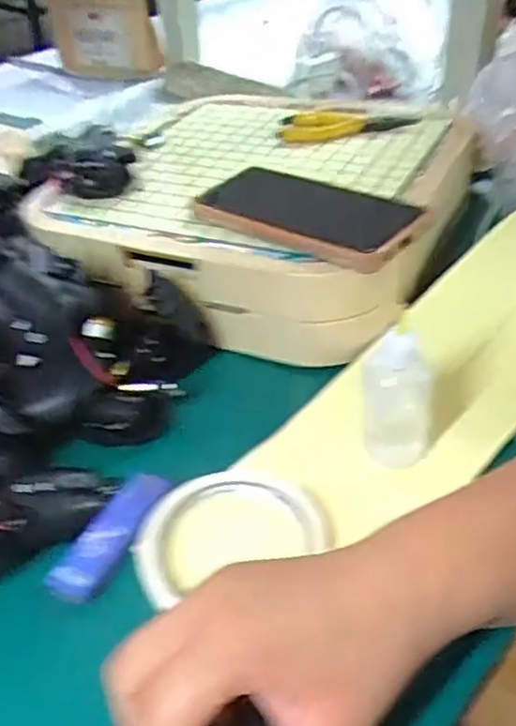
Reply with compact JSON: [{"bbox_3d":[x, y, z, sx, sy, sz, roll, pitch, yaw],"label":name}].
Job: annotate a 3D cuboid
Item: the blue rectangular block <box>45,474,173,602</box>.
[{"bbox_3d":[-0.079,0.091,0.365,0.027,0.008,0.080,16,44,24],"label":"blue rectangular block"}]

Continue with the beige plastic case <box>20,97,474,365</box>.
[{"bbox_3d":[0.005,-0.138,0.589,0.307,0.083,0.304,14,43,21],"label":"beige plastic case"}]

